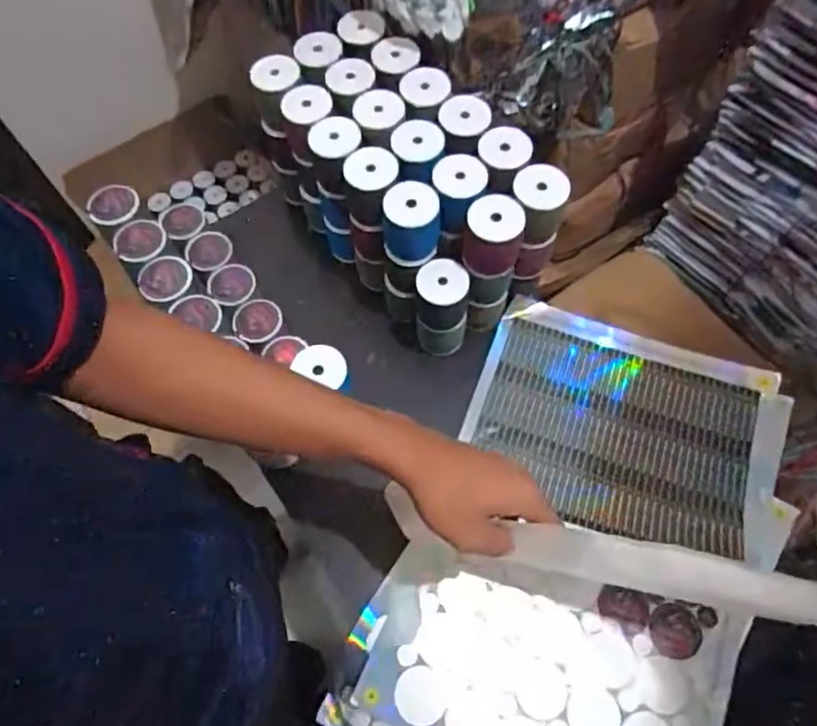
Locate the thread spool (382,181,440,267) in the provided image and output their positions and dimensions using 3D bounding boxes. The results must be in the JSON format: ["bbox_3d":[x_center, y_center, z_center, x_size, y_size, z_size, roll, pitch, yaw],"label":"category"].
[{"bbox_3d":[0.003,-0.140,0.606,0.058,0.080,0.052,-3,65,-1],"label":"thread spool"}]

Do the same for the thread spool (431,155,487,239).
[{"bbox_3d":[0.051,-0.171,0.605,0.052,0.057,0.063,7,65,3],"label":"thread spool"}]

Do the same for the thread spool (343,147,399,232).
[{"bbox_3d":[-0.039,-0.181,0.620,0.053,0.075,0.053,0,65,0],"label":"thread spool"}]

